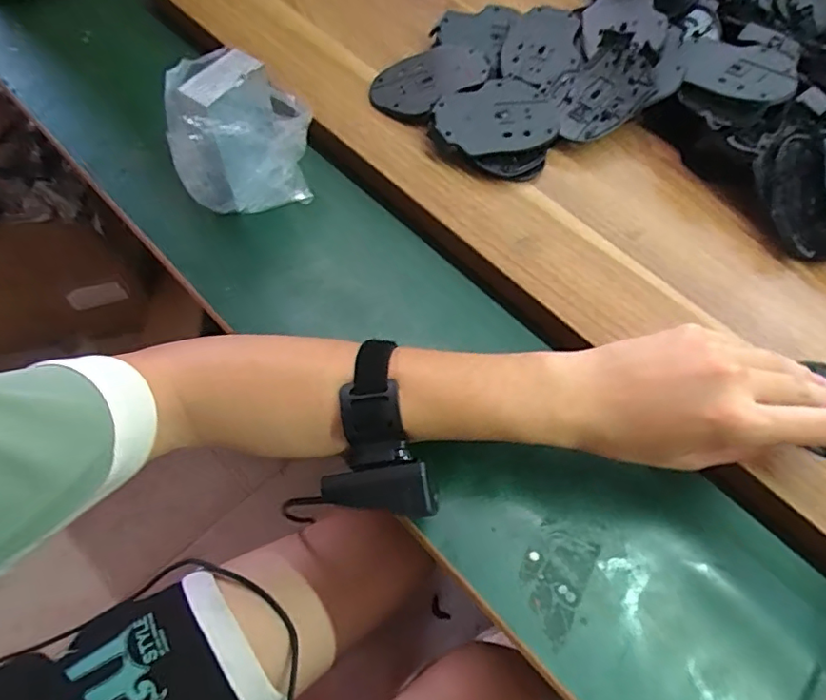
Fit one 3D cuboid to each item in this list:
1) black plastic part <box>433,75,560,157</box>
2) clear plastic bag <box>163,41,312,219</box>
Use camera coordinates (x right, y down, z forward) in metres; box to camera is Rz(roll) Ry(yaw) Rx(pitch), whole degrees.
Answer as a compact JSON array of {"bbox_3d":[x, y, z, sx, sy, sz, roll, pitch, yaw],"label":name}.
[{"bbox_3d":[0.073,-0.203,0.479,0.108,0.017,0.071,-15,64,-13],"label":"black plastic part"},{"bbox_3d":[-0.130,-0.164,0.423,0.112,0.106,0.063,-35,70,-21],"label":"clear plastic bag"}]

